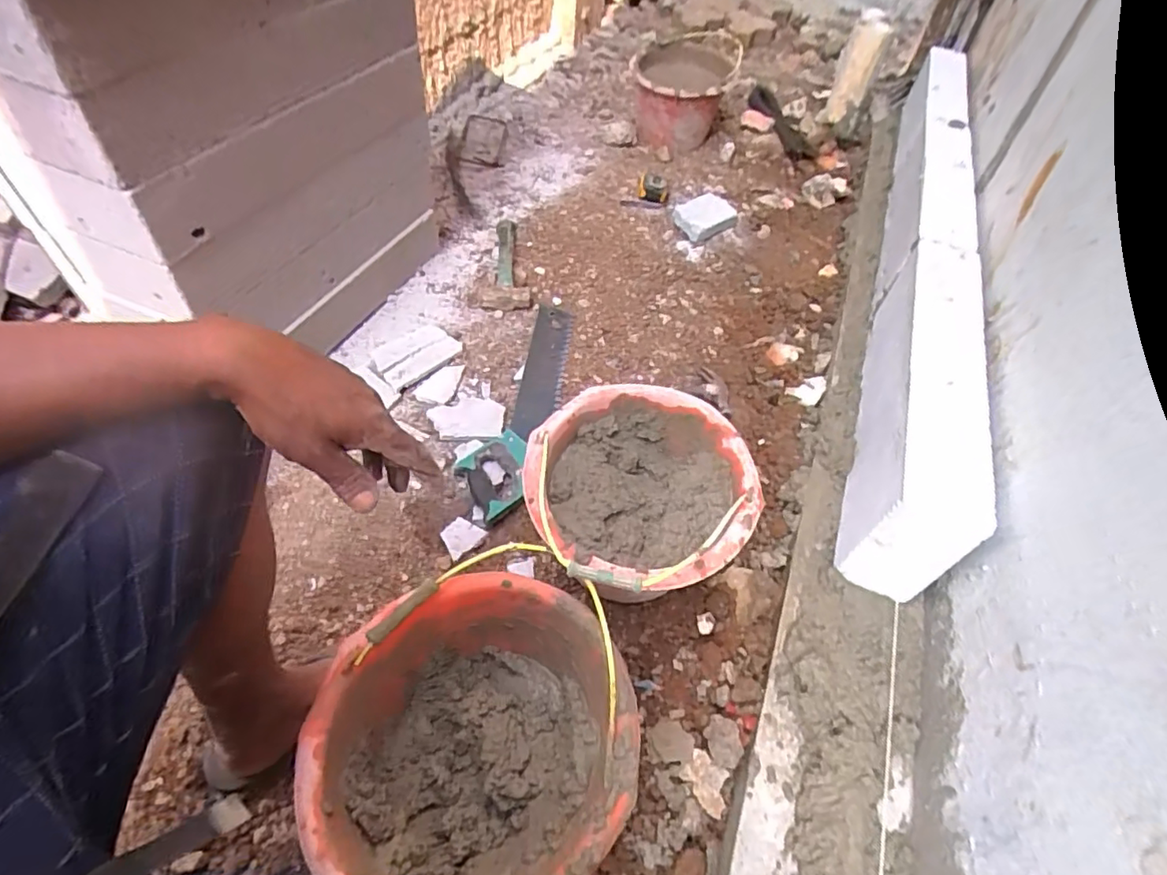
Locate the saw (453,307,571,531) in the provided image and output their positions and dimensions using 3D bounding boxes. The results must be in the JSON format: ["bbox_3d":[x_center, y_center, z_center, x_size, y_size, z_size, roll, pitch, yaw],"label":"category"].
[{"bbox_3d":[-0.099,-0.075,1.019,0.112,0.033,0.527,11,49,5],"label":"saw"}]

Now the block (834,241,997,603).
[{"bbox_3d":[0.523,-0.064,0.907,0.119,0.193,0.613,20,51,12],"label":"block"}]

